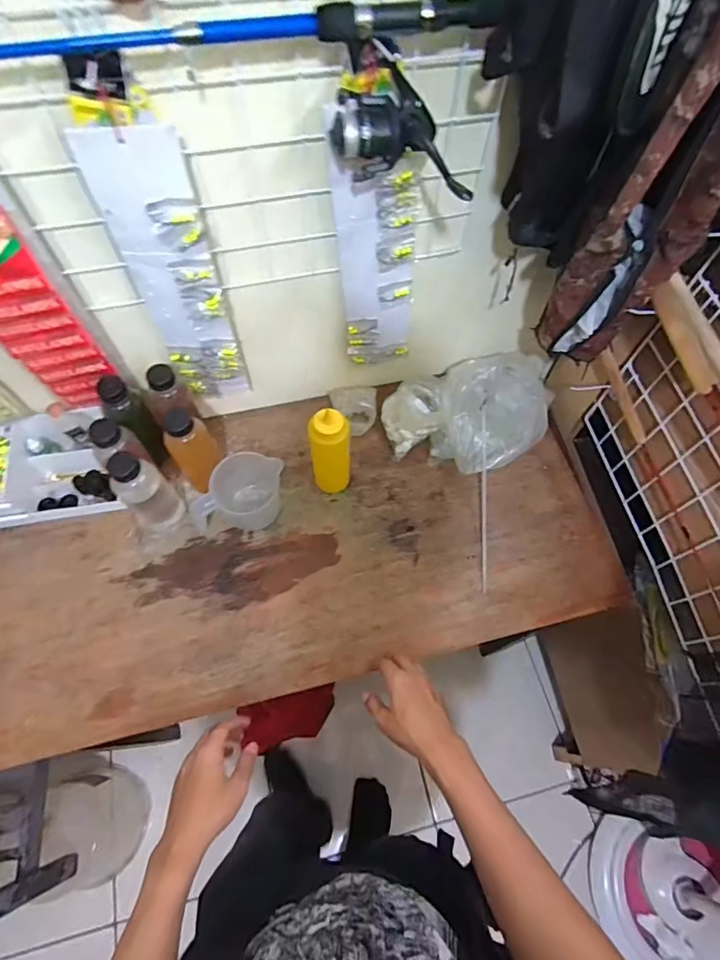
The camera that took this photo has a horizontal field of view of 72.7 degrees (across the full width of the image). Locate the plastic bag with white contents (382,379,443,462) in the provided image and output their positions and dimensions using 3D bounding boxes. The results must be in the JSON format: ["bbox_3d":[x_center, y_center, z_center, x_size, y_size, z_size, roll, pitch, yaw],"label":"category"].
[{"bbox_3d":[0.093,-0.110,0.863,0.097,0.080,0.096,-19,66,-11],"label":"plastic bag with white contents"}]

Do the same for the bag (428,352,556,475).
[{"bbox_3d":[0.223,-0.111,0.844,0.171,0.123,0.208,22,65,9],"label":"bag"}]

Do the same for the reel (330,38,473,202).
[{"bbox_3d":[0.046,-0.346,0.468,0.137,0.092,0.063,12,64,4],"label":"reel"}]

